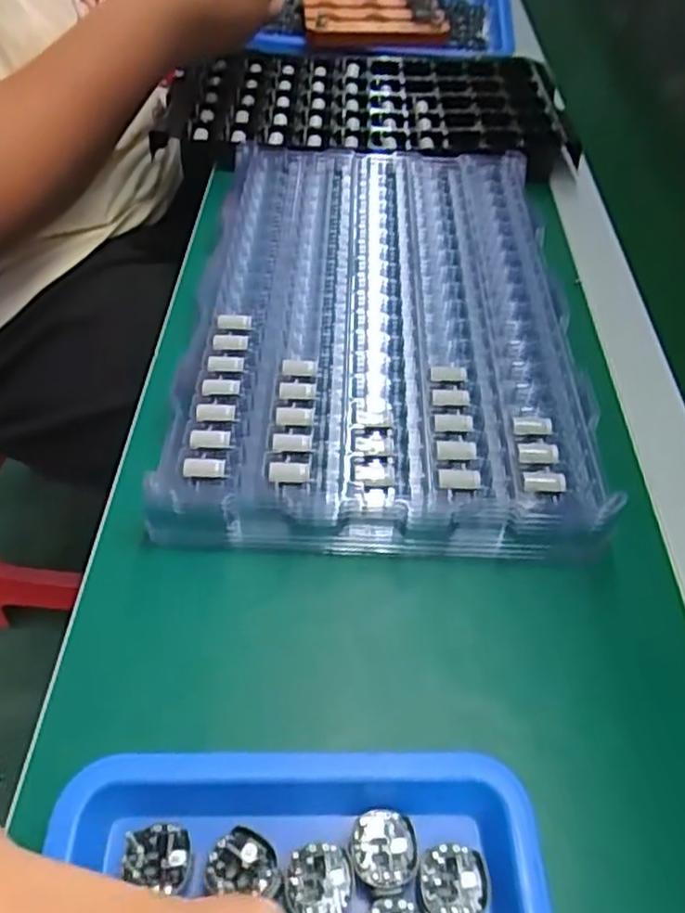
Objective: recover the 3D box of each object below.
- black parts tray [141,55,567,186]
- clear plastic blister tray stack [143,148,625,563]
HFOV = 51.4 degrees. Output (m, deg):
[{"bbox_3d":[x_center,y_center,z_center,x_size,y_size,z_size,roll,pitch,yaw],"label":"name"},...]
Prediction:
[{"bbox_3d":[0.023,-0.330,0.662,0.364,0.020,0.211,2,48,-3],"label":"black parts tray"},{"bbox_3d":[0.029,-0.095,0.470,0.227,0.034,0.369,4,49,0],"label":"clear plastic blister tray stack"}]

